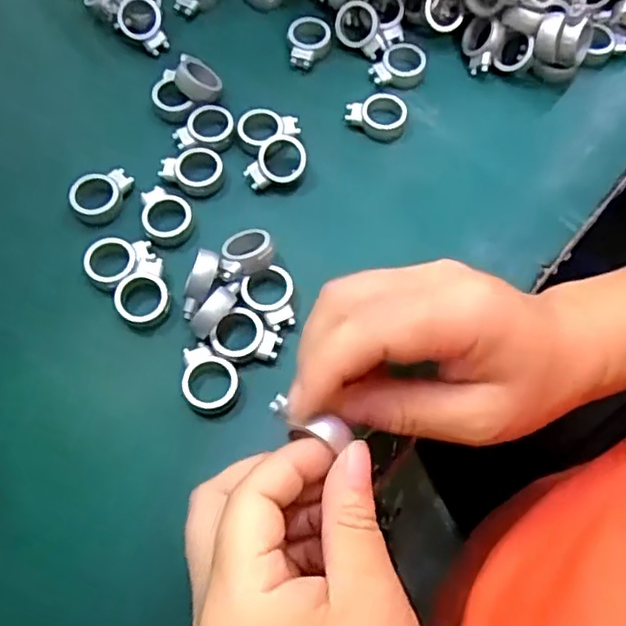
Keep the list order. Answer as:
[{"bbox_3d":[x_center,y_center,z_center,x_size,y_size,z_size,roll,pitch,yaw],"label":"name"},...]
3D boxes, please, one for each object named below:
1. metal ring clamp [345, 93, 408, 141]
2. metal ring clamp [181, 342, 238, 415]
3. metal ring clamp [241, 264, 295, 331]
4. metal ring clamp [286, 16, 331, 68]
[{"bbox_3d":[0.037,-0.112,0.367,0.033,0.009,0.027,-7,66,-4],"label":"metal ring clamp"},{"bbox_3d":[-0.048,0.030,0.301,0.025,0.012,0.033,-4,66,-2],"label":"metal ring clamp"},{"bbox_3d":[-0.020,-0.007,0.317,0.025,0.011,0.031,-23,68,-11],"label":"metal ring clamp"},{"bbox_3d":[-0.002,-0.165,0.391,0.026,0.011,0.034,-3,66,-2],"label":"metal ring clamp"}]

